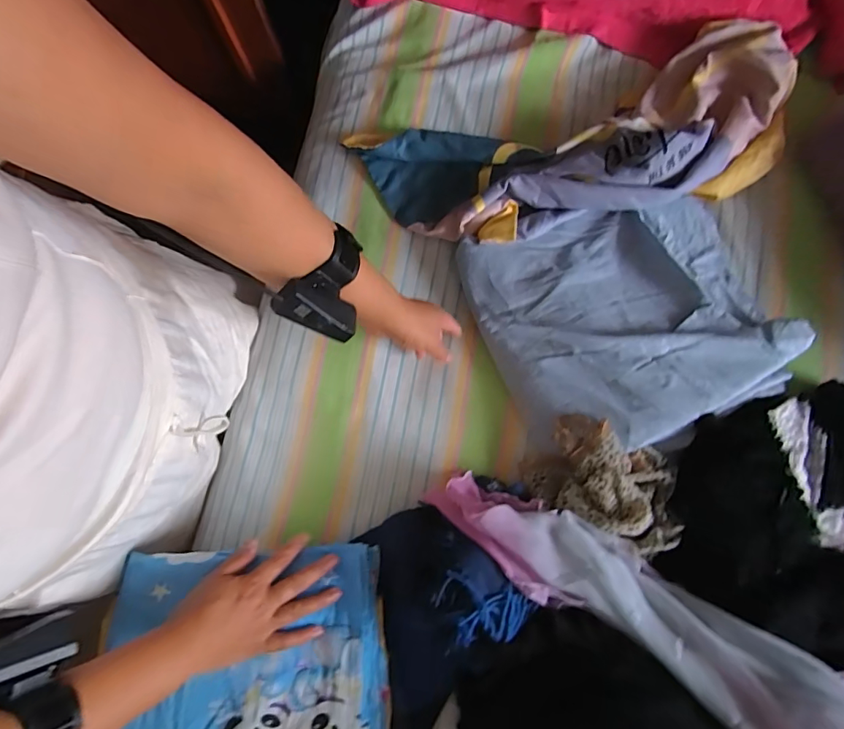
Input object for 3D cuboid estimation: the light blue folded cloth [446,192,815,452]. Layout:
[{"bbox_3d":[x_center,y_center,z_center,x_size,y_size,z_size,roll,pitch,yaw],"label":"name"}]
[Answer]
[{"bbox_3d":[0.265,-0.065,0.603,0.362,0.056,0.311,-19,78,-2],"label":"light blue folded cloth"}]

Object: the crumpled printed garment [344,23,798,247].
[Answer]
[{"bbox_3d":[0.220,-0.309,0.637,0.577,0.055,0.231,-15,74,-3],"label":"crumpled printed garment"}]

